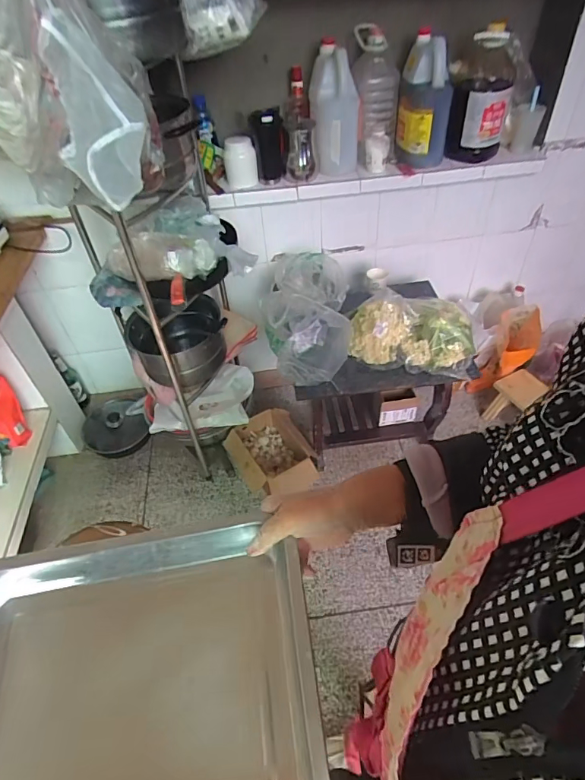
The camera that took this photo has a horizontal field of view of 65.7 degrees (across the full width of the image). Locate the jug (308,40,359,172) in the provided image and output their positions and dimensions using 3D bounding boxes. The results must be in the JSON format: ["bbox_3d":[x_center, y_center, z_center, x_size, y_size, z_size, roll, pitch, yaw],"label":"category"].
[{"bbox_3d":[0.124,-0.803,1.310,0.128,0.309,0.120,-5,39,3],"label":"jug"}]

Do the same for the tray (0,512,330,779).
[{"bbox_3d":[-0.154,0.260,0.398,0.343,0.053,0.255,-9,56,-1],"label":"tray"}]

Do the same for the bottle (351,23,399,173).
[{"bbox_3d":[0.239,-0.833,1.309,0.109,0.330,0.121,7,41,17],"label":"bottle"}]

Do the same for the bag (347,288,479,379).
[{"bbox_3d":[0.351,-0.165,1.323,0.359,0.168,0.185,-1,39,8],"label":"bag"}]

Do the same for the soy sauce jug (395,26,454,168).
[{"bbox_3d":[0.368,-0.801,1.278,0.146,0.311,0.141,7,41,17],"label":"soy sauce jug"}]

